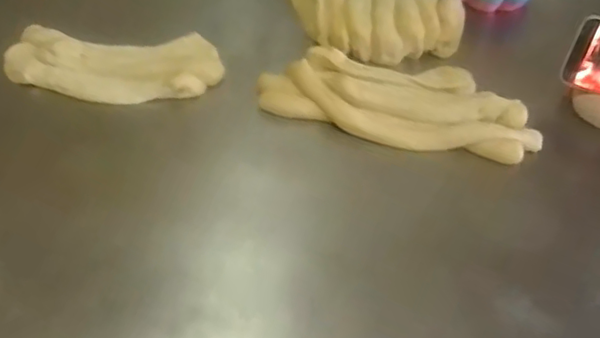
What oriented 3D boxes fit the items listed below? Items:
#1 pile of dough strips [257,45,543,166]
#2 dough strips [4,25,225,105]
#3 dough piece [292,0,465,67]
[{"bbox_3d":[0.098,-0.076,0.592,0.264,0.027,0.119,9,52,1],"label":"pile of dough strips"},{"bbox_3d":[-0.181,-0.106,0.588,0.198,0.026,0.085,-2,53,-7],"label":"dough strips"},{"bbox_3d":[0.087,-0.174,0.684,0.192,0.033,0.111,9,52,1],"label":"dough piece"}]

